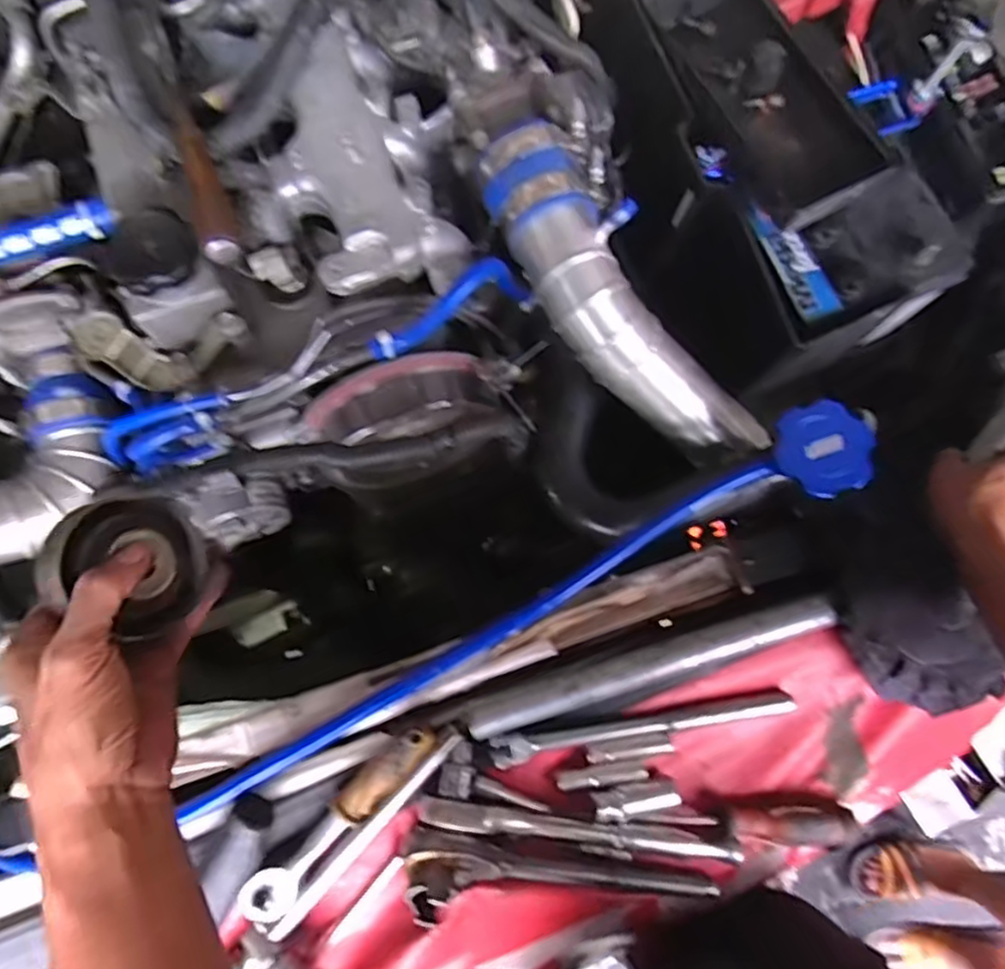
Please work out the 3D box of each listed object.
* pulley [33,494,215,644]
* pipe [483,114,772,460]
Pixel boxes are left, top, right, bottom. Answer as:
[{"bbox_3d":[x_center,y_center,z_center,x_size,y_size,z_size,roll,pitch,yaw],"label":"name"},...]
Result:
[{"bbox_3d":[-0.208,0.044,0.377,0.032,0.083,0.073,-16,40,33],"label":"pulley"},{"bbox_3d":[0.090,-0.139,0.539,0.106,0.085,0.321,-40,98,-10],"label":"pipe"}]

